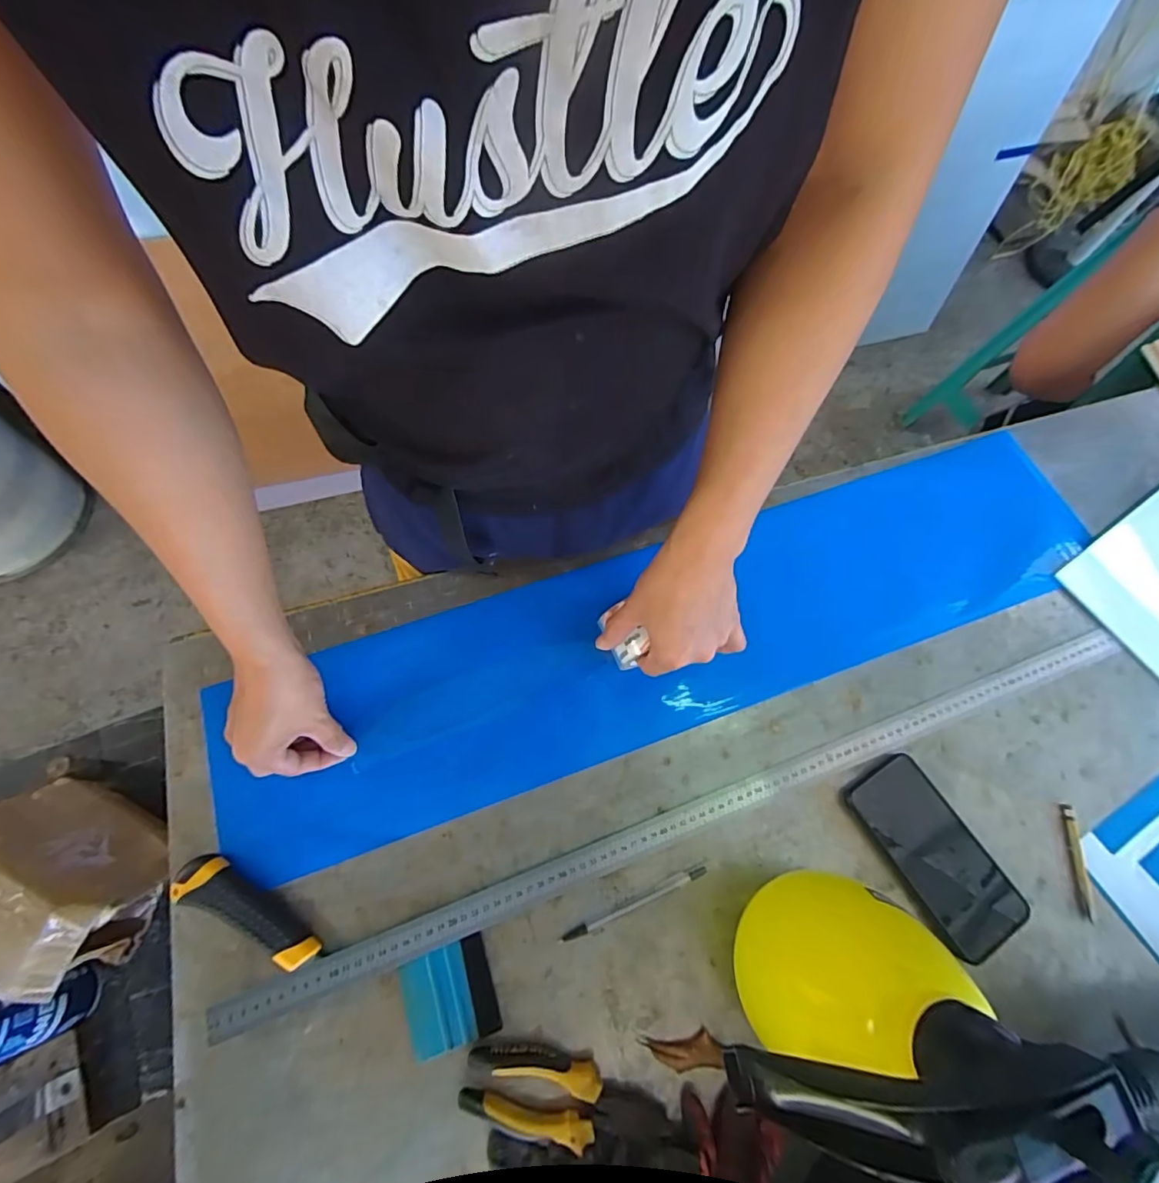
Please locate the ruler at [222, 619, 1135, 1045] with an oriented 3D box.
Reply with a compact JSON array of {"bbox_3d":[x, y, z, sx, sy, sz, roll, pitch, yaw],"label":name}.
[{"bbox_3d":[0.138,0.207,0.504,0.899,0.008,0.035,-19,80,-10],"label":"ruler"}]

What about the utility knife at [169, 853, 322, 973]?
[{"bbox_3d":[-0.283,0.270,0.452,0.135,0.021,0.037,26,70,8],"label":"utility knife"}]

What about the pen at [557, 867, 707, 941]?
[{"bbox_3d":[0.048,0.277,0.470,0.140,0.009,0.009,-21,71,-10],"label":"pen"}]

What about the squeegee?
[{"bbox_3d":[-0.109,0.335,0.441,0.071,0.008,0.071,-17,70,-9],"label":"squeegee"}]

